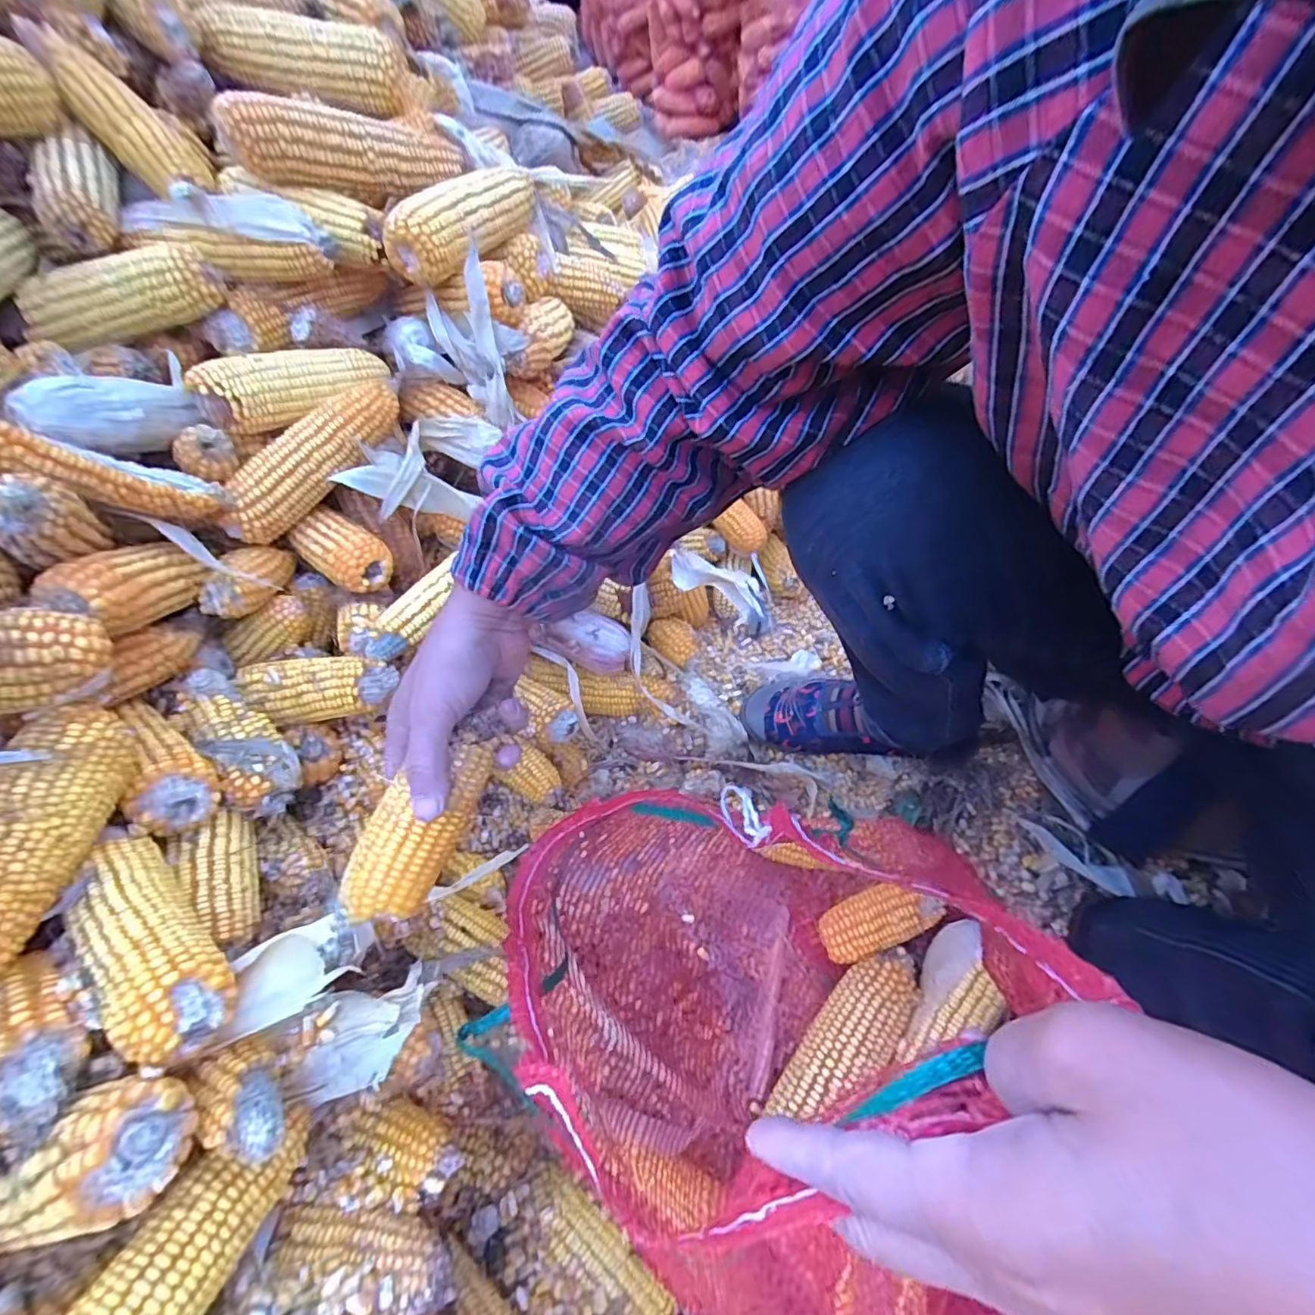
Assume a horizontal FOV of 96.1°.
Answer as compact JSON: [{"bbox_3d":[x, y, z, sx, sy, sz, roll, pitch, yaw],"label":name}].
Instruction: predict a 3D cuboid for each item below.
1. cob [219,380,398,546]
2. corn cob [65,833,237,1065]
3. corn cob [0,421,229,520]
[{"bbox_3d":[-0.284,-0.163,0.479,0.167,0.044,0.038,-46,63,-7],"label":"cob"},{"bbox_3d":[-0.260,0.140,0.297,0.128,0.036,0.041,35,61,25],"label":"corn cob"},{"bbox_3d":[-0.367,-0.122,0.396,0.027,0.134,0.030,36,101,25],"label":"corn cob"}]

